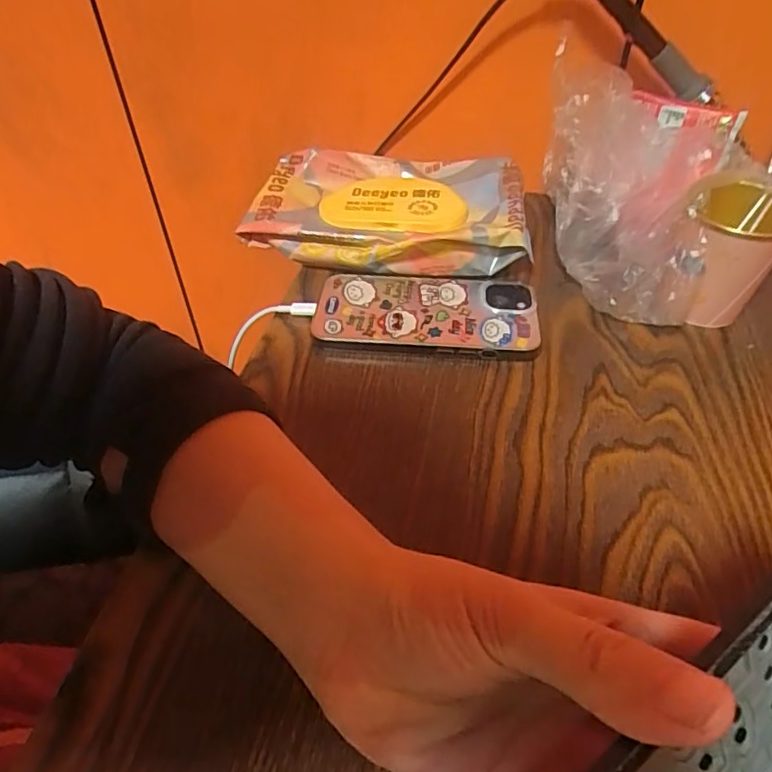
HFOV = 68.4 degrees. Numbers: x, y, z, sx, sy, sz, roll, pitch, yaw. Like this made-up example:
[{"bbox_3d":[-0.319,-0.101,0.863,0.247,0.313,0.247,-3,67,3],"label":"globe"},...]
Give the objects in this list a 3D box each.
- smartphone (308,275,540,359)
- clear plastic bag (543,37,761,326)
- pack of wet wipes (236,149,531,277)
[{"bbox_3d":[0.027,-0.050,0.387,0.148,0.015,0.076,7,46,8],"label":"smartphone"},{"bbox_3d":[0.169,-0.133,0.394,0.131,0.129,0.140,16,48,16],"label":"clear plastic bag"},{"bbox_3d":[-0.002,-0.139,0.447,0.204,0.044,0.125,3,46,4],"label":"pack of wet wipes"}]

